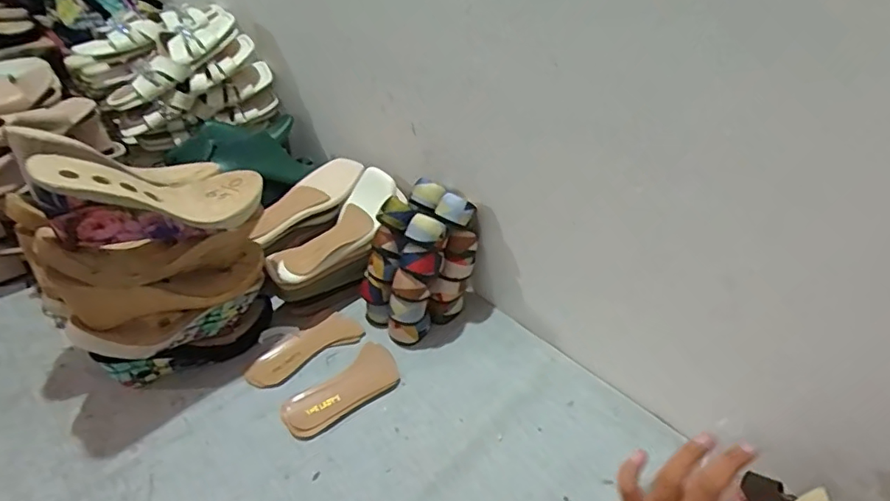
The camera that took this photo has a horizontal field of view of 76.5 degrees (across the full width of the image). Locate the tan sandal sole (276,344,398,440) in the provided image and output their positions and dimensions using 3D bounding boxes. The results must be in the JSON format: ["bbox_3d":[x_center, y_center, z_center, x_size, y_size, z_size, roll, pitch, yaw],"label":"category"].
[{"bbox_3d":[-0.133,0.184,0.742,0.072,0.011,0.165,32,49,32],"label":"tan sandal sole"}]

